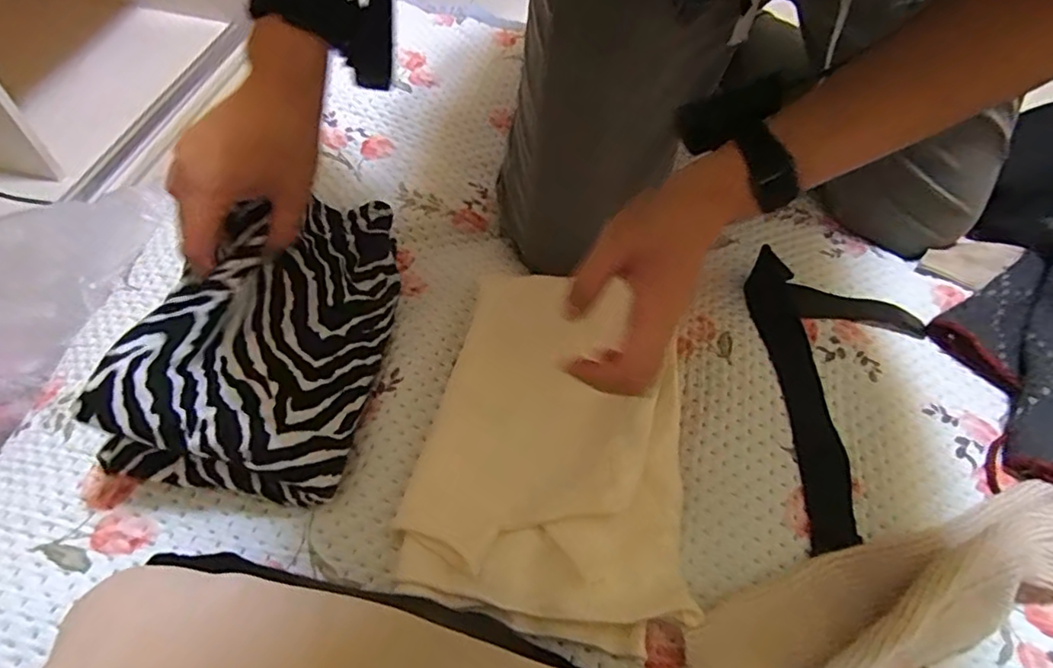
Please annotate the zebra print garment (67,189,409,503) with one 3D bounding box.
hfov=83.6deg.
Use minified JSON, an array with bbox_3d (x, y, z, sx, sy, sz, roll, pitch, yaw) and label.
[{"bbox_3d":[-0.187,-0.020,0.443,0.143,0.106,0.249,9,55,1],"label":"zebra print garment"}]

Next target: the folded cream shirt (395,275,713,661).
[{"bbox_3d":[0.026,0.075,0.442,0.197,0.072,0.248,13,56,3],"label":"folded cream shirt"}]

